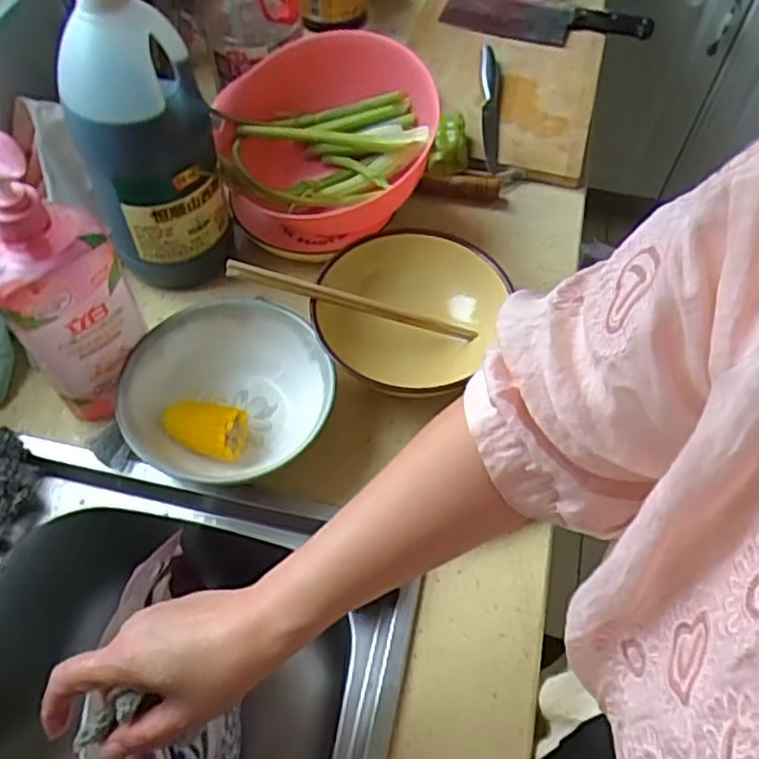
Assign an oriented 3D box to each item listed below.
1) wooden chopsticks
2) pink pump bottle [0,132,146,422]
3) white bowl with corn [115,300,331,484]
[{"bbox_3d":[-0.020,-0.066,0.606,0.232,0.020,0.009,15,56,-17],"label":"wooden chopsticks"},{"bbox_3d":[-0.238,-0.065,0.511,0.090,0.248,0.064,-30,64,-19],"label":"pink pump bottle"},{"bbox_3d":[-0.128,0.017,0.582,0.170,0.060,0.155,-30,64,-19],"label":"white bowl with corn"}]

